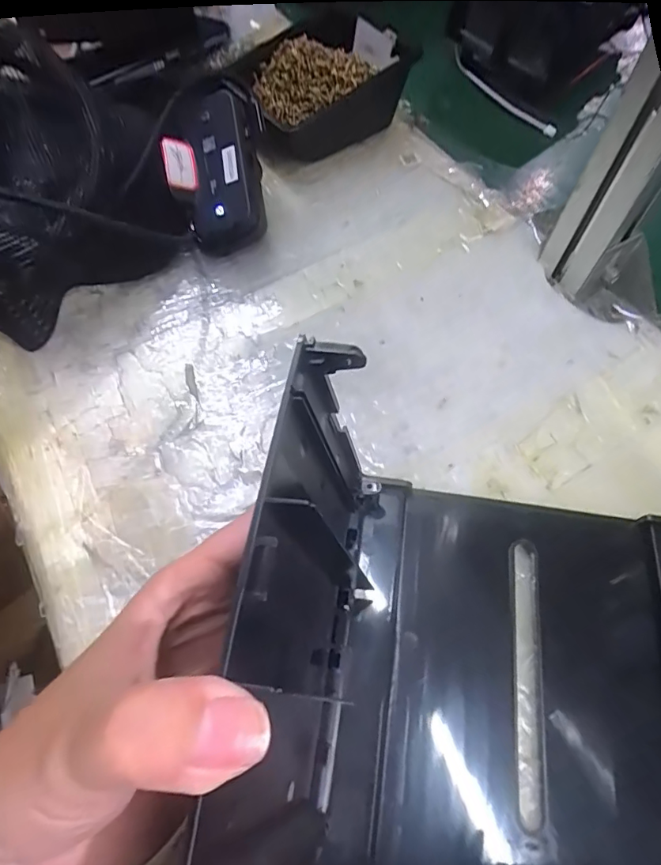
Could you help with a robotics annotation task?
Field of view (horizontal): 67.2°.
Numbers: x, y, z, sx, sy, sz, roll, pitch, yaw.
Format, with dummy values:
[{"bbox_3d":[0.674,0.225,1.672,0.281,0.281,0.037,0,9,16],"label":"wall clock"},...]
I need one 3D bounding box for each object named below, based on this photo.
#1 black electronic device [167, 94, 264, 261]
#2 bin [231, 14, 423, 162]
[{"bbox_3d":[-0.078,-0.184,0.354,0.055,0.028,0.104,-7,102,-5],"label":"black electronic device"},{"bbox_3d":[-0.012,-0.278,0.417,0.144,0.069,0.104,-30,66,-17],"label":"bin"}]

